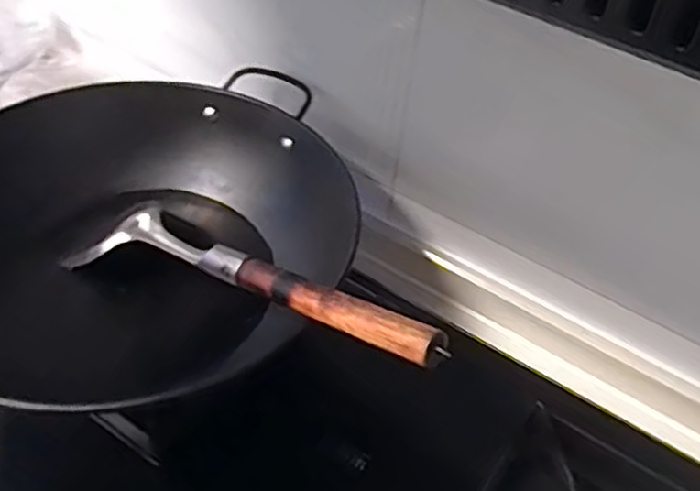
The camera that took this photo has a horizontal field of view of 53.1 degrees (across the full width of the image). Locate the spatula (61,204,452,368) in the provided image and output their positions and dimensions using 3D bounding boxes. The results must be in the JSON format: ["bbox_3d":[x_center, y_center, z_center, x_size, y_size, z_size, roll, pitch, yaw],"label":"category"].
[{"bbox_3d":[-0.096,0.025,0.527,0.384,0.043,0.075,16,45,37],"label":"spatula"}]

